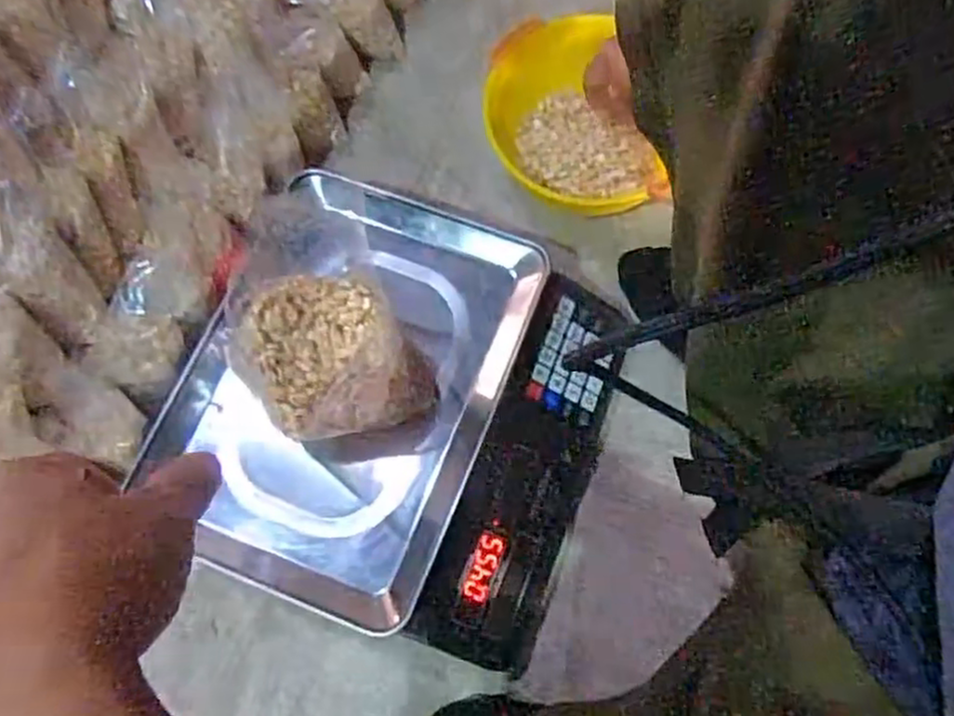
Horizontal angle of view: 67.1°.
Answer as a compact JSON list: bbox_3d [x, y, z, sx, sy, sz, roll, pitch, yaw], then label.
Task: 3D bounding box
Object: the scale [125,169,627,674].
[{"bbox_3d":[-0.059,0.037,0.580,0.305,0.096,0.326,18,72,7],"label":"scale"}]

